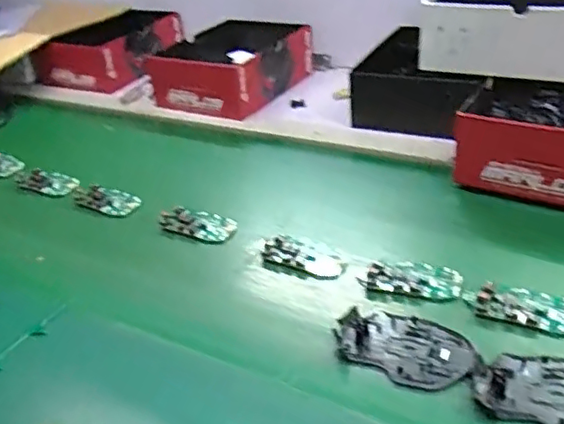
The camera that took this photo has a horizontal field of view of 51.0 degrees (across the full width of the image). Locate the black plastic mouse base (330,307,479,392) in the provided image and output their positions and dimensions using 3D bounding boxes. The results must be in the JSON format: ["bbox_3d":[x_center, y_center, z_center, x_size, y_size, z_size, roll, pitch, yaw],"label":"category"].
[{"bbox_3d":[0.106,0.115,0.512,0.116,0.008,0.073,14,39,30],"label":"black plastic mouse base"}]

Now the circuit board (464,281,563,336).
[{"bbox_3d":[0.218,0.084,0.532,0.098,0.010,0.048,9,36,23],"label":"circuit board"}]

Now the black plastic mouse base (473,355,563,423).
[{"bbox_3d":[0.209,0.138,0.459,0.107,0.006,0.073,11,37,25],"label":"black plastic mouse base"}]

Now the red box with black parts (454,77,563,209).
[{"bbox_3d":[0.329,-0.099,0.712,0.196,0.085,0.207,13,38,28],"label":"red box with black parts"}]

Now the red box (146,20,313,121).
[{"bbox_3d":[-0.086,-0.266,1.056,0.222,0.086,0.267,15,39,30],"label":"red box"}]

